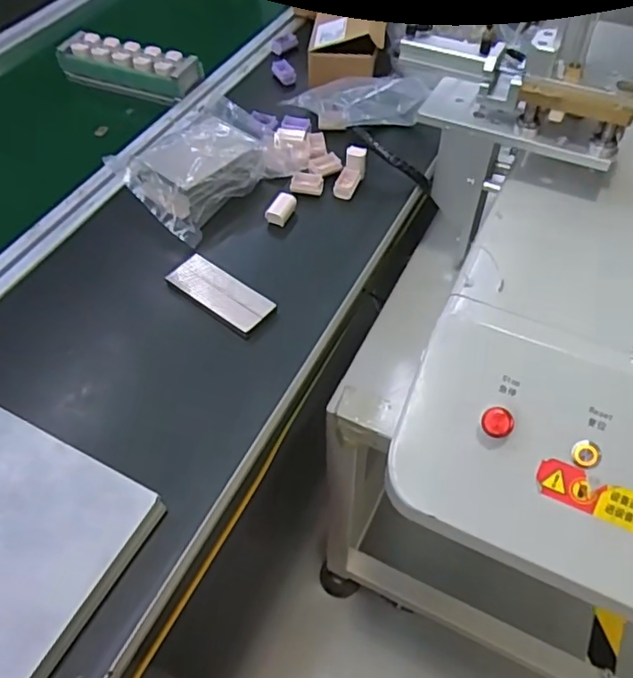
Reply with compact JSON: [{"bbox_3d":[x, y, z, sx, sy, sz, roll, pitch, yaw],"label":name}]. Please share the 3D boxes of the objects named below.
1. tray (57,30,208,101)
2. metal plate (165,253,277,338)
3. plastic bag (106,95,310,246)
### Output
[{"bbox_3d":[-0.263,-0.378,0.810,0.205,0.045,0.068,21,57,17],"label":"tray"},{"bbox_3d":[-0.093,-0.045,0.558,0.113,0.009,0.046,35,62,24],"label":"metal plate"},{"bbox_3d":[-0.125,-0.207,0.655,0.160,0.046,0.194,36,62,25],"label":"plastic bag"}]

